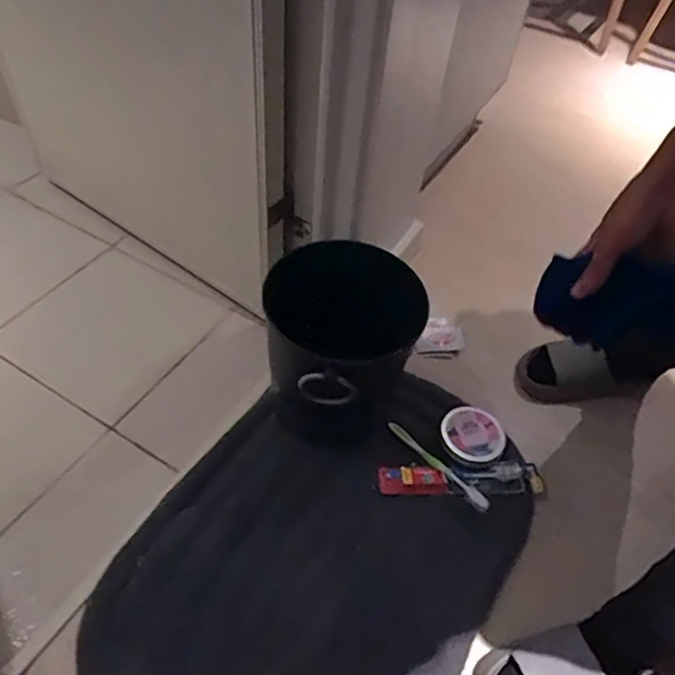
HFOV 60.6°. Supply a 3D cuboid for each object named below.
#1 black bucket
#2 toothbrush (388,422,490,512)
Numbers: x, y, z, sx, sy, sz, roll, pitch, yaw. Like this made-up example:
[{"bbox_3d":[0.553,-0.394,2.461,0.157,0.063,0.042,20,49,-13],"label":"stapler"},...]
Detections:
[{"bbox_3d":[-0.007,0.024,0.808,0.184,0.237,0.193,3,50,-3],"label":"black bucket"},{"bbox_3d":[0.143,0.179,0.827,0.022,0.018,0.181,-31,59,-27],"label":"toothbrush"}]

